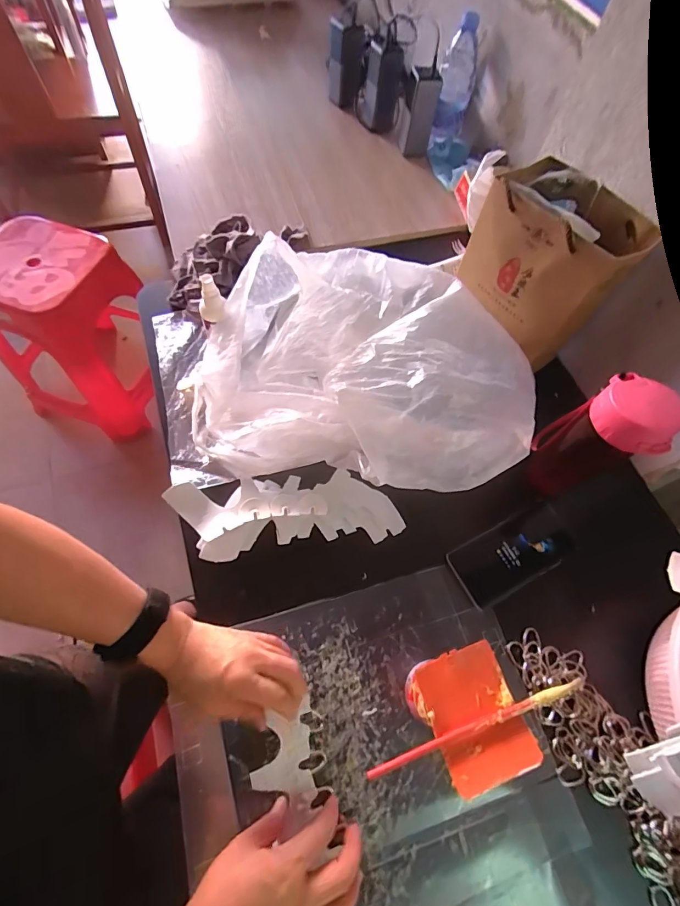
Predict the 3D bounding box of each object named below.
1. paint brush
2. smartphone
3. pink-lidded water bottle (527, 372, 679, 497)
[{"bbox_3d":[0.119,0.235,0.354,0.201,0.012,0.009,-15,66,-12],"label":"paint brush"},{"bbox_3d":[0.212,0.120,0.497,0.156,0.009,0.071,-23,67,-15],"label":"smartphone"},{"bbox_3d":[0.280,-0.009,0.467,0.072,0.183,0.086,-34,71,-19],"label":"pink-lidded water bottle"}]

